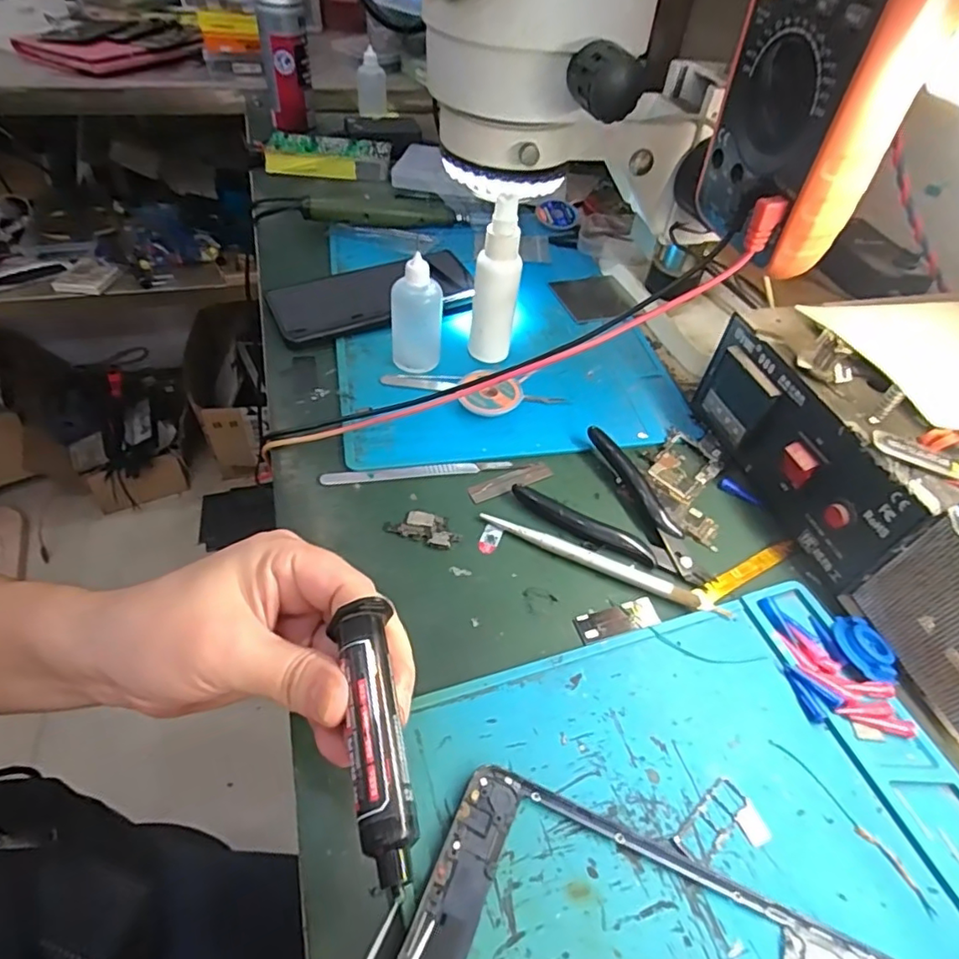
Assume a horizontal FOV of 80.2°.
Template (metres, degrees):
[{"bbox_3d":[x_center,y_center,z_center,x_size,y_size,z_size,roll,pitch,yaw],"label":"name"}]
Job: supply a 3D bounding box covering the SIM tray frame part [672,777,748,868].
[{"bbox_3d":[0.098,0.143,0.238,0.038,0.004,0.015,-30,58,-28],"label":"SIM tray frame part"}]

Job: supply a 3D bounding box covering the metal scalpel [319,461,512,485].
[{"bbox_3d":[-0.038,-0.006,0.358,0.118,0.004,0.009,-5,50,-11],"label":"metal scalpel"}]

